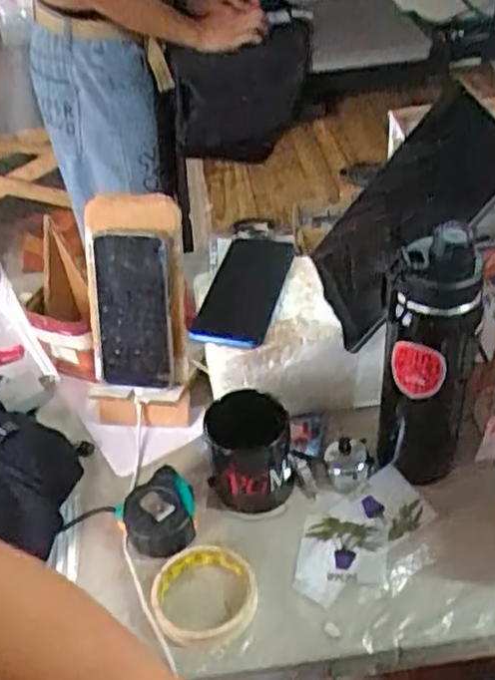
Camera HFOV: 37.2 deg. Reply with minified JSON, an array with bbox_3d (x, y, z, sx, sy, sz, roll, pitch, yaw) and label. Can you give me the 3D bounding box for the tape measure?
[{"bbox_3d":[-0.085,0.171,0.719,0.074,0.036,0.080,-3,42,3],"label":"tape measure"}]

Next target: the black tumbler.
[{"bbox_3d":[0.164,0.025,0.675,0.089,0.280,0.066,10,44,17],"label":"black tumbler"}]

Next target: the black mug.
[{"bbox_3d":[0.001,0.108,0.729,0.086,0.102,0.072,2,43,8],"label":"black mug"}]

